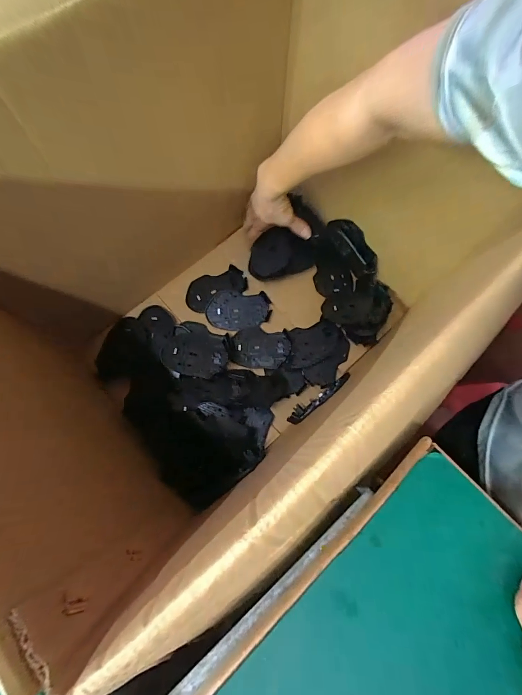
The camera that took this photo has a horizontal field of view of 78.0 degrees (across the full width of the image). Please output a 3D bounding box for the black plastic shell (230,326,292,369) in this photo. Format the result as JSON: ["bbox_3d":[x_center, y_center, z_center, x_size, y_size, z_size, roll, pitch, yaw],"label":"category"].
[{"bbox_3d":[-0.002,0.000,0.572,0.104,0.012,0.074,8,73,-1],"label":"black plastic shell"}]

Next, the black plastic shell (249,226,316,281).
[{"bbox_3d":[0.037,-0.174,0.598,0.121,0.018,0.084,-10,104,-2],"label":"black plastic shell"}]

